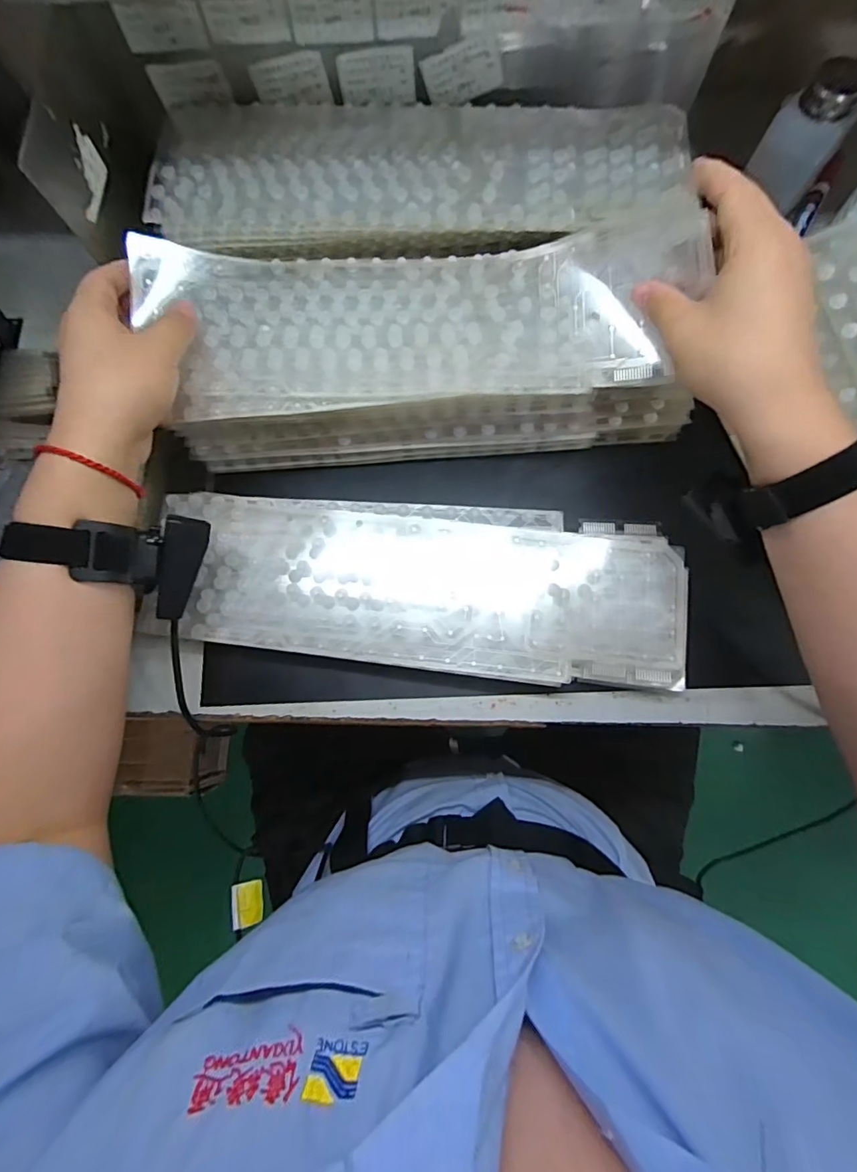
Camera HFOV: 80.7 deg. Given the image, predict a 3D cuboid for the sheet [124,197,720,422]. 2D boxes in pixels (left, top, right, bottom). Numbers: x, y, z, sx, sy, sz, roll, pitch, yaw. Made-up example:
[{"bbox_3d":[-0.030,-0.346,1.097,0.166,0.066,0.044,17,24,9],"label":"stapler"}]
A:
[{"bbox_3d":[-0.020,-0.192,0.348,0.372,0.051,0.123,-1,76,6],"label":"sheet"}]

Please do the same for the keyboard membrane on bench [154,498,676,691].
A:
[{"bbox_3d":[0.003,-0.002,0.386,0.372,0.011,0.127,5,77,3],"label":"keyboard membrane on bench"}]

